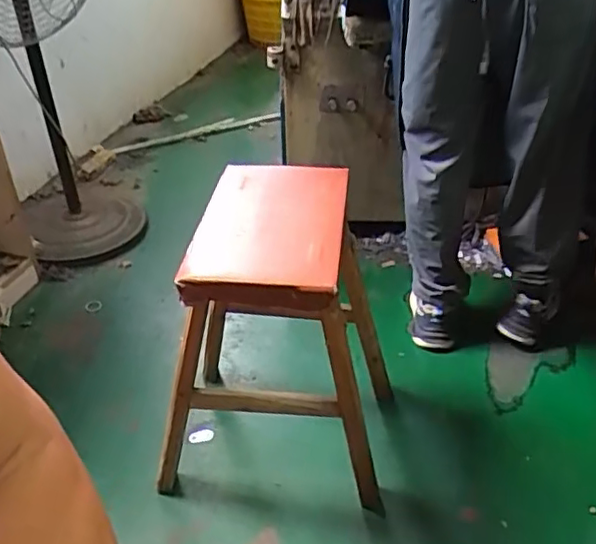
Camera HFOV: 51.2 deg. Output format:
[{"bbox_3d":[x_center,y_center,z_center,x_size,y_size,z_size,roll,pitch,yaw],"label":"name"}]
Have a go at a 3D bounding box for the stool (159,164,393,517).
[{"bbox_3d":[-0.017,0.107,1.123,0.374,0.483,0.371,4,35,9],"label":"stool"}]

